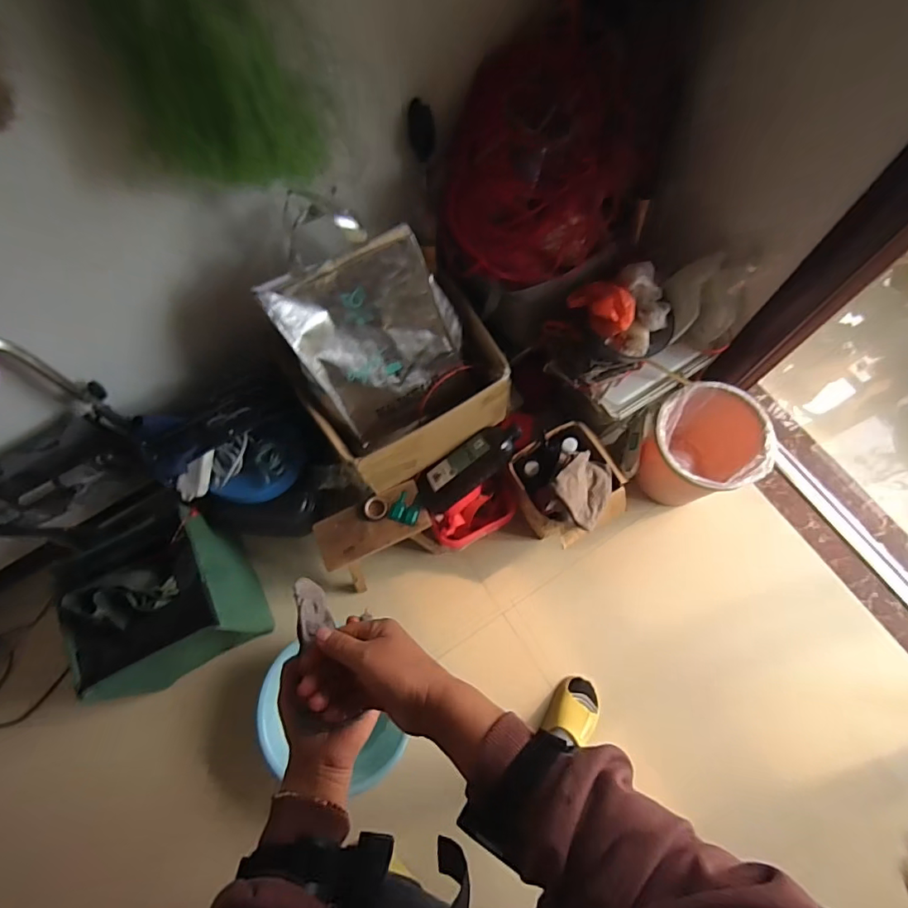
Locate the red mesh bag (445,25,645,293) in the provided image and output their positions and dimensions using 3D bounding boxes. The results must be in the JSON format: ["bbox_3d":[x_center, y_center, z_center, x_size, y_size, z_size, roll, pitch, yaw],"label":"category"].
[{"bbox_3d":[0.136,-0.544,0.916,0.309,0.257,0.320,-16,71,-3],"label":"red mesh bag"}]

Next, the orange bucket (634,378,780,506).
[{"bbox_3d":[0.582,-0.002,1.200,0.243,0.264,0.236,-1,71,2],"label":"orange bucket"}]

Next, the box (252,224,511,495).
[{"bbox_3d":[-0.104,-0.173,0.996,0.383,0.413,0.283,-28,72,-7],"label":"box"}]

